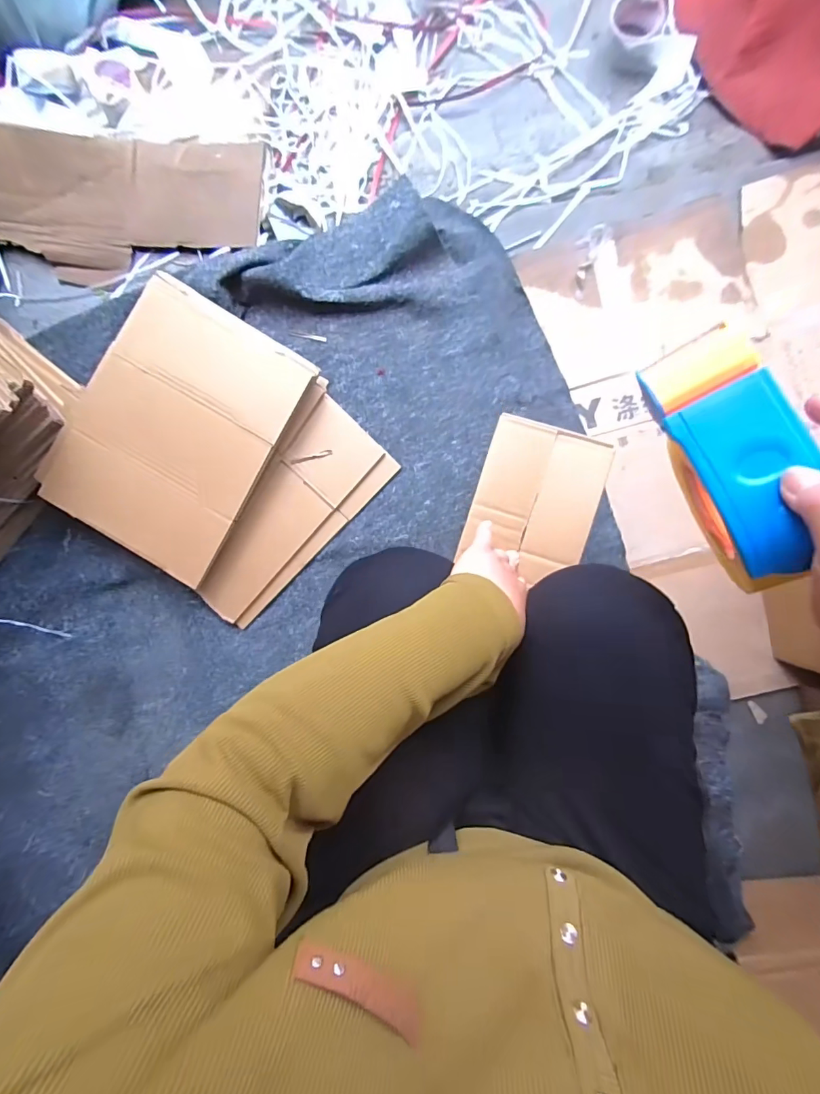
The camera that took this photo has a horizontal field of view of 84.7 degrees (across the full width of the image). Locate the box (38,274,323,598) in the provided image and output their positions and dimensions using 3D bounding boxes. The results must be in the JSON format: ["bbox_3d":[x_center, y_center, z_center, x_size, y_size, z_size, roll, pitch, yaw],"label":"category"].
[{"bbox_3d":[-0.370,-0.184,0.710,0.307,0.040,0.396,31,92,5],"label":"box"}]

